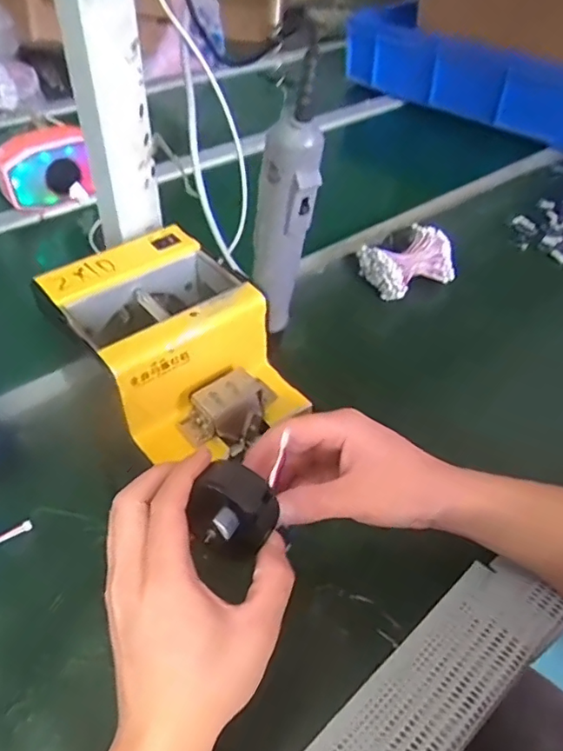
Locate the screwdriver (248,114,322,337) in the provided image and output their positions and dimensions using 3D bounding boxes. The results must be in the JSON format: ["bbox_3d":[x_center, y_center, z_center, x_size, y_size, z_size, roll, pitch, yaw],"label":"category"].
[{"bbox_3d":[0.001,-0.091,0.381,0.040,0.158,0.030,1,45,-1],"label":"screwdriver"}]

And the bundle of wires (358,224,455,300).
[{"bbox_3d":[0.145,-0.131,0.644,0.090,0.049,0.071,-25,51,-24],"label":"bundle of wires"}]

